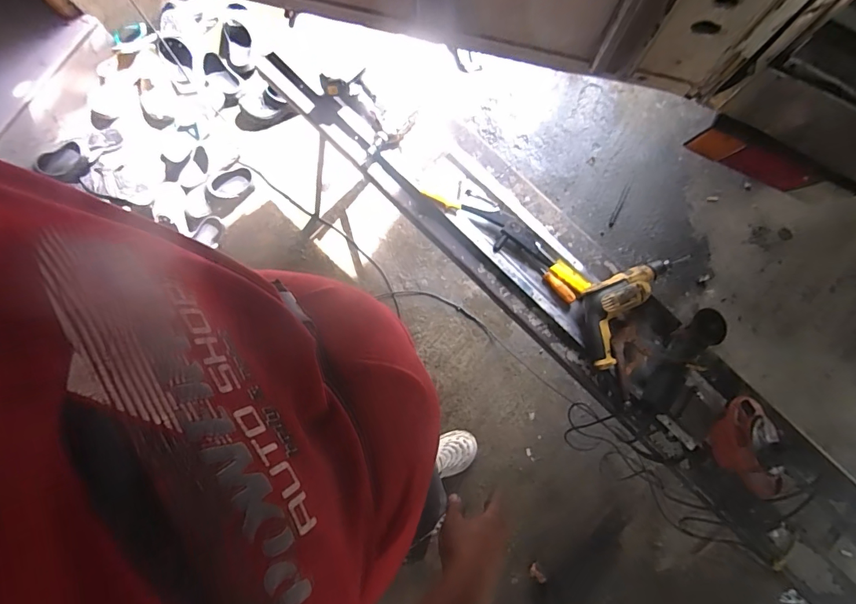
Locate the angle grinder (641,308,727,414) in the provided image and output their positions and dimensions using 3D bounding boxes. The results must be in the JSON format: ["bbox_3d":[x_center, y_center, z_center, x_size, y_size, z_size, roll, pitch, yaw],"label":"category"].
[{"bbox_3d":[0.557,0.132,0.954,0.071,0.078,0.254,38,83,4],"label":"angle grinder"}]

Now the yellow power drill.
[{"bbox_3d":[0.452,-0.009,0.994,0.149,0.061,0.325,43,84,5],"label":"yellow power drill"}]

